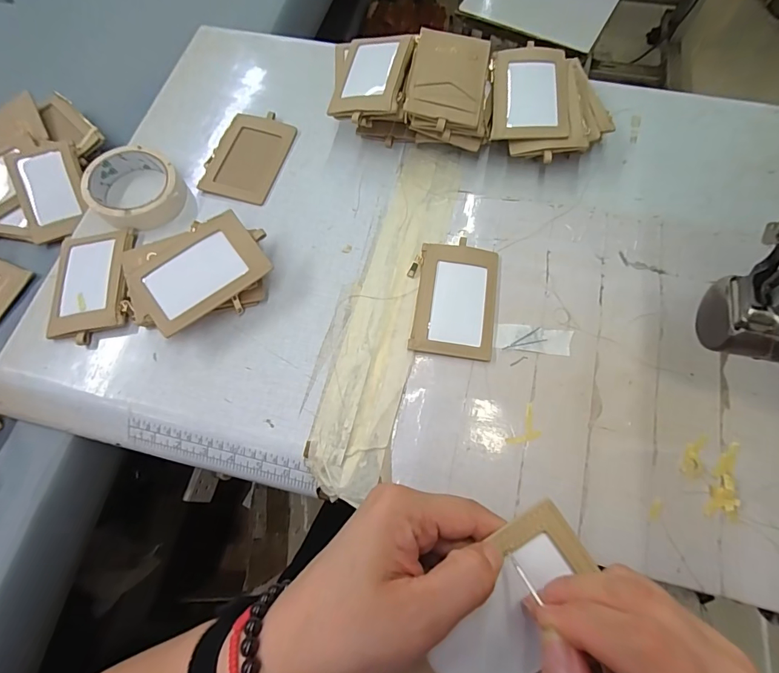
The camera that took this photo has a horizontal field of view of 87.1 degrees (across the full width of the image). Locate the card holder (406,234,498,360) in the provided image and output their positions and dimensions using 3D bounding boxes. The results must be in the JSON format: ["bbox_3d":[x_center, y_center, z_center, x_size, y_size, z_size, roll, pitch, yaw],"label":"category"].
[{"bbox_3d":[0.059,-0.036,0.382,0.079,0.012,0.108,8,70,5],"label":"card holder"}]

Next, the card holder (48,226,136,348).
[{"bbox_3d":[-0.287,-0.050,0.395,0.073,0.012,0.114,-9,69,-1],"label":"card holder"}]

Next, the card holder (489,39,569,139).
[{"bbox_3d":[0.141,-0.248,0.415,0.072,0.005,0.105,2,78,10],"label":"card holder"}]

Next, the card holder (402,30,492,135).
[{"bbox_3d":[0.059,-0.259,0.410,0.072,0.019,0.111,10,70,6],"label":"card holder"}]

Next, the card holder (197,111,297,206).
[{"bbox_3d":[-0.155,-0.199,0.453,0.076,0.011,0.111,14,71,8],"label":"card holder"}]

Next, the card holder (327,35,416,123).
[{"bbox_3d":[-0.022,-0.264,0.418,0.076,0.008,0.109,10,75,23],"label":"card holder"}]

